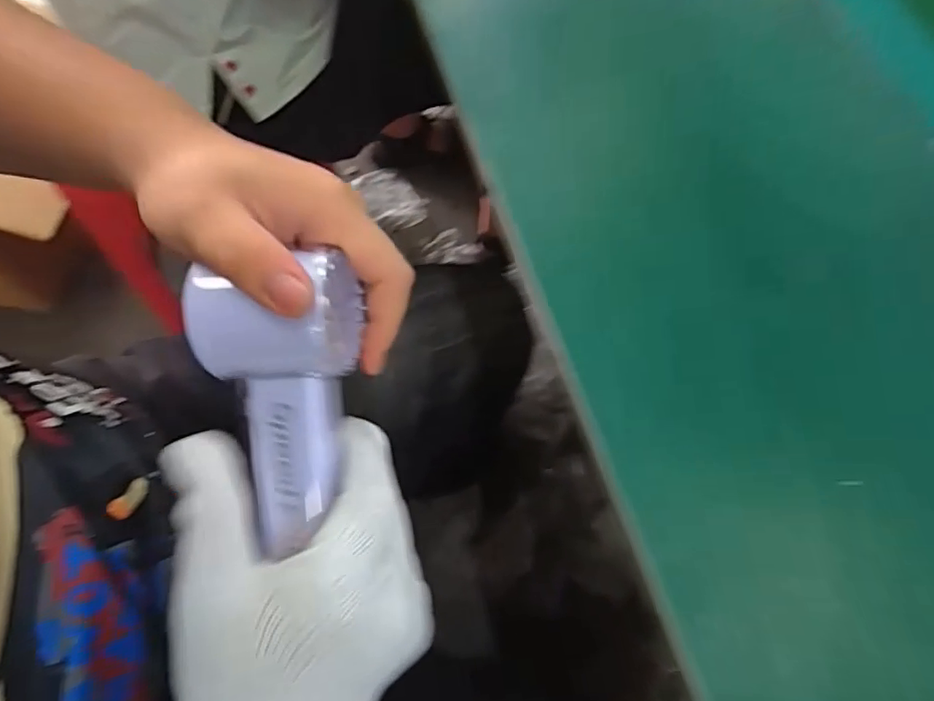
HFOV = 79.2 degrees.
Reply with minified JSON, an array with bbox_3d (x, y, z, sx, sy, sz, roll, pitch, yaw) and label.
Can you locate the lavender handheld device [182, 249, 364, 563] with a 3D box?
[{"bbox_3d":[-0.077,0.020,0.263,0.066,0.054,0.117,-10,98,3],"label":"lavender handheld device"}]

